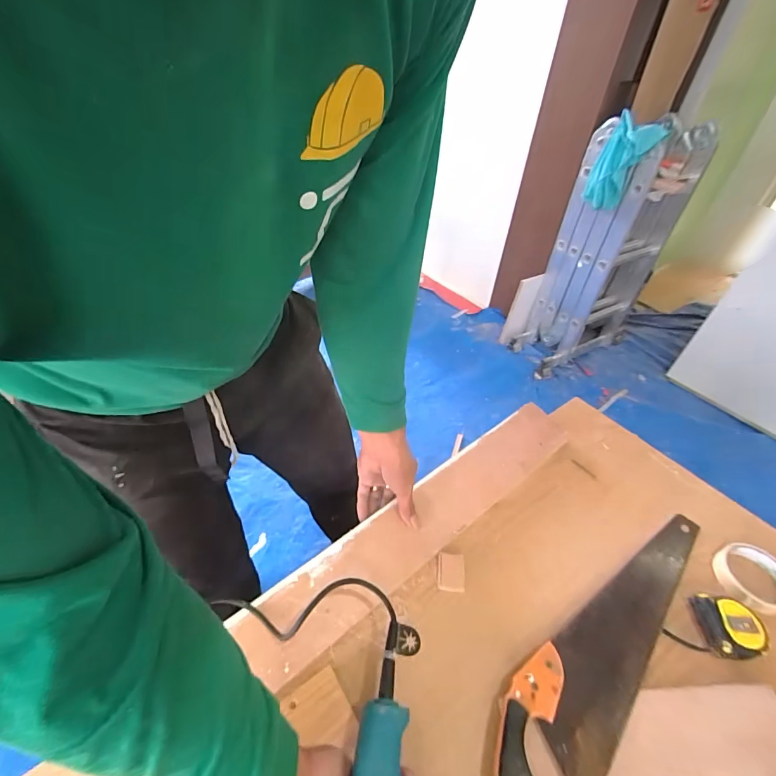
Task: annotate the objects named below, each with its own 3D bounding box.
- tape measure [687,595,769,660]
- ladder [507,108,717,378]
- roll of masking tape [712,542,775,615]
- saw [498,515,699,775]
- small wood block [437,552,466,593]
[{"bbox_3d":[0.440,0.311,0.501,0.063,0.034,0.072,10,43,8],"label":"tape measure"},{"bbox_3d":[0.887,-0.536,1.638,0.484,0.933,0.294,-18,46,-21],"label":"ladder"},{"bbox_3d":[0.526,0.271,0.559,0.093,0.025,0.089,1,42,-1],"label":"roll of masking tape"},{"bbox_3d":[0.287,0.307,0.502,0.475,0.029,0.105,-32,53,-32],"label":"saw"},{"bbox_3d":[0.089,0.262,0.553,0.036,0.019,0.049,4,42,1],"label":"small wood block"}]

